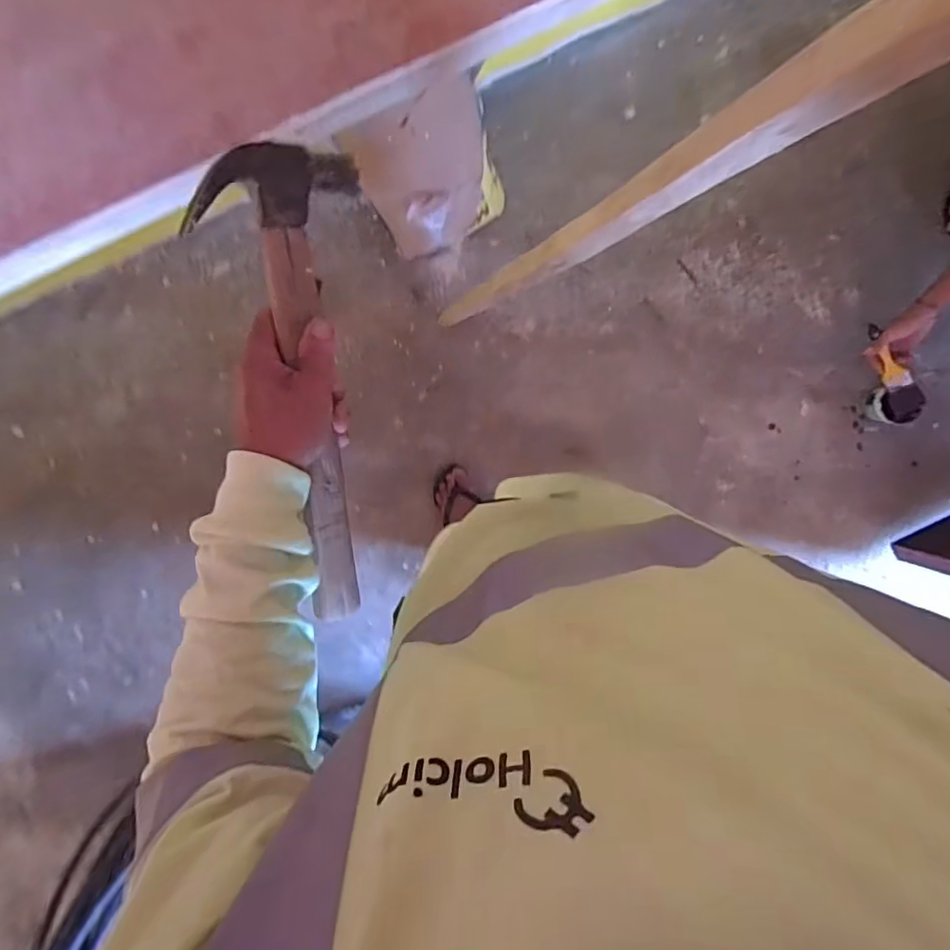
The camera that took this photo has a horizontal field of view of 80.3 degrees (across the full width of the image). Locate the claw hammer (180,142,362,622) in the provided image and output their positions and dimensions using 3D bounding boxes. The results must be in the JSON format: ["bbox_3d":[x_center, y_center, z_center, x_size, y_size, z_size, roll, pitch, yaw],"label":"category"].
[{"bbox_3d":[-0.133,-0.046,0.417,0.108,0.032,0.347,-12,111,-33],"label":"claw hammer"}]

